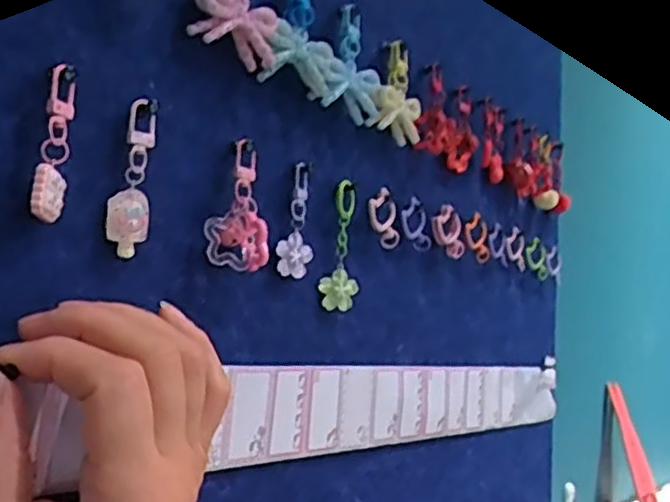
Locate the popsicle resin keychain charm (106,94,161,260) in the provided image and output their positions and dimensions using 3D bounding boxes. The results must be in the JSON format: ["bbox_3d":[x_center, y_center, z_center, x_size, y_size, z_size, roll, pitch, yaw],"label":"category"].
[{"bbox_3d":[-0.088,-0.033,0.311,0.016,0.067,0.009,7,-8,-14],"label":"popsicle resin keychain charm"}]

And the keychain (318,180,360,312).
[{"bbox_3d":[0.004,-0.003,0.432,0.016,0.076,0.018,0,-9,31],"label":"keychain"}]

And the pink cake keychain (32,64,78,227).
[{"bbox_3d":[-0.108,-0.043,0.277,0.011,0.060,0.016,7,-8,-19],"label":"pink cake keychain"}]

